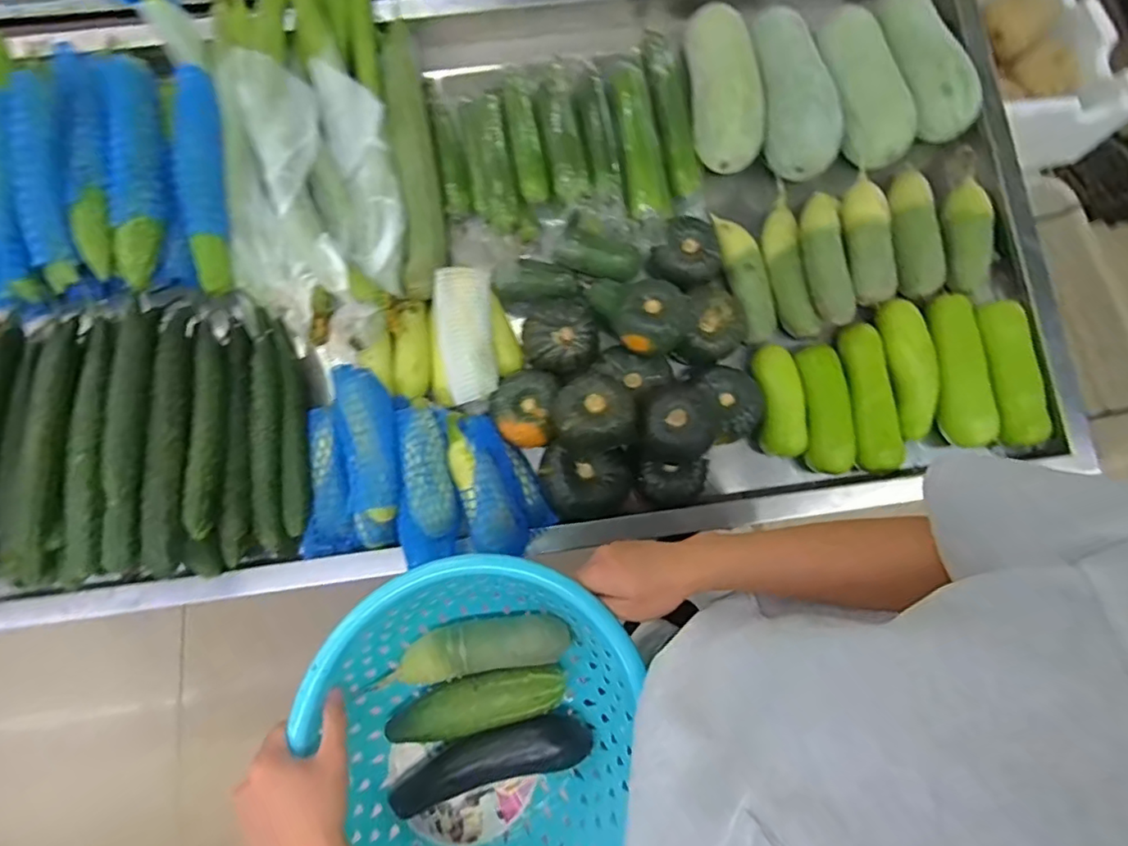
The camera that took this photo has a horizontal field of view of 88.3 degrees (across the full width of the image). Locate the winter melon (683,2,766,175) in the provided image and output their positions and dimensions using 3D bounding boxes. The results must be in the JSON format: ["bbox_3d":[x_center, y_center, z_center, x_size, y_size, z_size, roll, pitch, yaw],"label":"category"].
[{"bbox_3d":[0.245,-0.512,0.863,0.093,0.080,0.258,-4,76,-2],"label":"winter melon"}]

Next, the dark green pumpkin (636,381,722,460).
[{"bbox_3d":[0.147,-0.002,0.767,0.101,0.086,0.106,0,75,-1],"label":"dark green pumpkin"}]

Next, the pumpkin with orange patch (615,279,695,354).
[{"bbox_3d":[0.121,-0.143,0.787,0.099,0.064,0.103,0,75,-1],"label":"pumpkin with orange patch"}]

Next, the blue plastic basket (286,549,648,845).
[{"bbox_3d":[-0.085,0.282,0.548,0.274,0.122,0.282,0,75,-1],"label":"blue plastic basket"}]

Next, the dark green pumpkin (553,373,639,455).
[{"bbox_3d":[0.040,-0.014,0.762,0.100,0.074,0.103,0,75,-1],"label":"dark green pumpkin"}]

